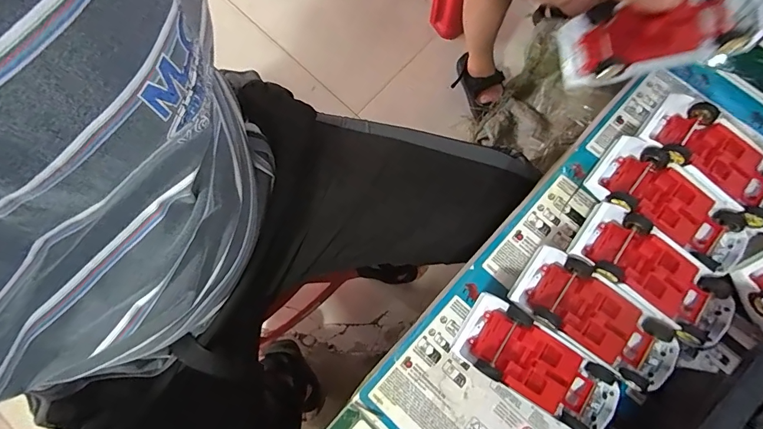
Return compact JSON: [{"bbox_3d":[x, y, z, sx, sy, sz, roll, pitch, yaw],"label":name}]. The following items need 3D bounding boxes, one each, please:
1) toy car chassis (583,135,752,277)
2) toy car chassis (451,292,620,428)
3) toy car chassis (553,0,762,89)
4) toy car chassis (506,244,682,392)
[{"bbox_3d":[0.230,-0.004,0.323,0.129,0.040,0.056,38,82,6],"label":"toy car chassis"},{"bbox_3d":[0.119,0.115,0.307,0.126,0.036,0.054,31,81,5],"label":"toy car chassis"},{"bbox_3d":[0.210,-0.136,0.307,0.134,0.028,0.056,-6,79,21],"label":"toy car chassis"},{"bbox_3d":[0.164,0.080,0.310,0.130,0.039,0.058,35,82,6],"label":"toy car chassis"}]

